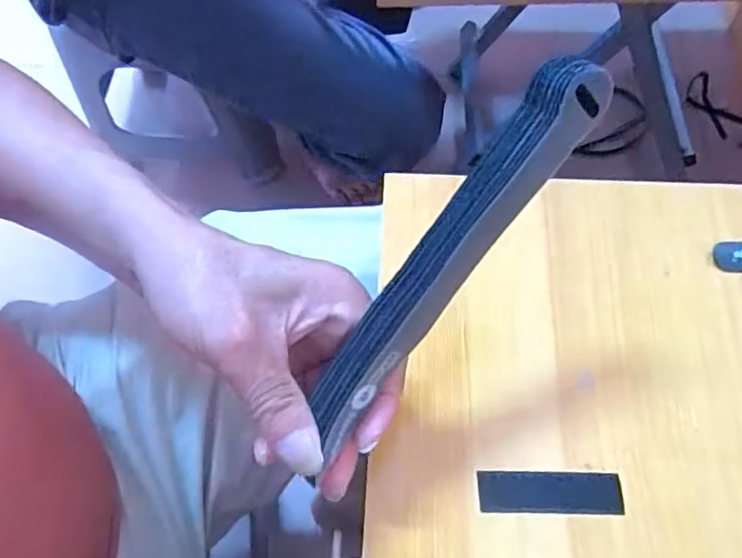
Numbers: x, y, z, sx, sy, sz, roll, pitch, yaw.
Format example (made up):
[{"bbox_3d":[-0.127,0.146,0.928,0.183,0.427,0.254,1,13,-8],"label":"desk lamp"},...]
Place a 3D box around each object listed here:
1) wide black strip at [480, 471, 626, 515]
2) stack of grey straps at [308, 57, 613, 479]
[{"bbox_3d":[0.088,0.105,0.291,0.069,0.004,0.020,0,63,2],"label":"wide black strip"},{"bbox_3d":[0.031,-0.008,0.243,0.024,0.020,0.182,38,101,19],"label":"stack of grey straps"}]

